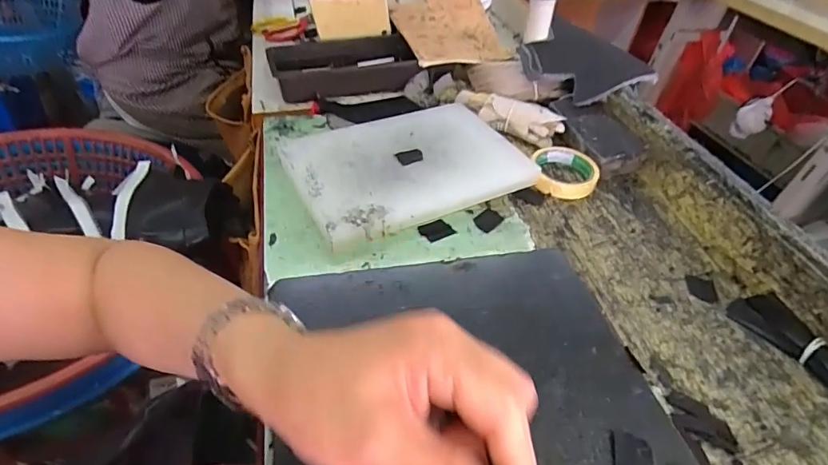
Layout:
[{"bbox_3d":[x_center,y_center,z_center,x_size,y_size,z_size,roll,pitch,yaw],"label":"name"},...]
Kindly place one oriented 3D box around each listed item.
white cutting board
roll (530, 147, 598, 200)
[{"bbox_3d":[-0.007,-0.096,0.624,0.302,0.025,0.216,-17,54,-21],"label":"white cutting board"},{"bbox_3d":[0.211,-0.085,0.644,0.082,0.030,0.094,10,41,5],"label":"roll"}]

